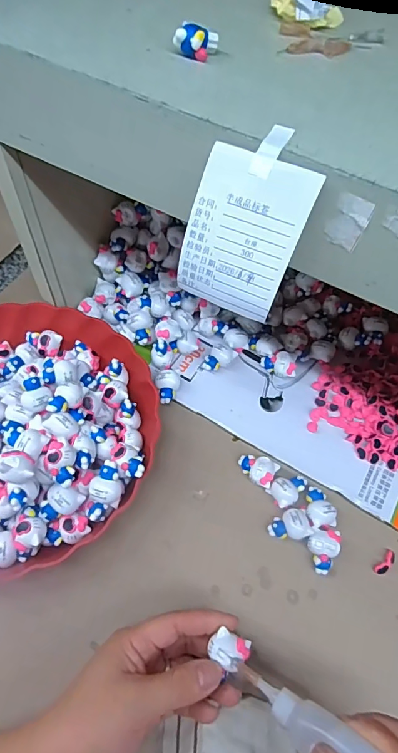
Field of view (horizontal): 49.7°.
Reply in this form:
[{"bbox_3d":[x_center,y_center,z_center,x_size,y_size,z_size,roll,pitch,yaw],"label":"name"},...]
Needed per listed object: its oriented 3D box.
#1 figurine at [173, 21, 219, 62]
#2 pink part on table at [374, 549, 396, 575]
[{"bbox_3d":[-0.002,-0.168,0.216,0.021,0.014,0.011,13,60,3],"label":"figurine"},{"bbox_3d":[0.158,0.157,0.363,0.023,0.004,0.009,-41,70,-20],"label":"pink part on table"}]

